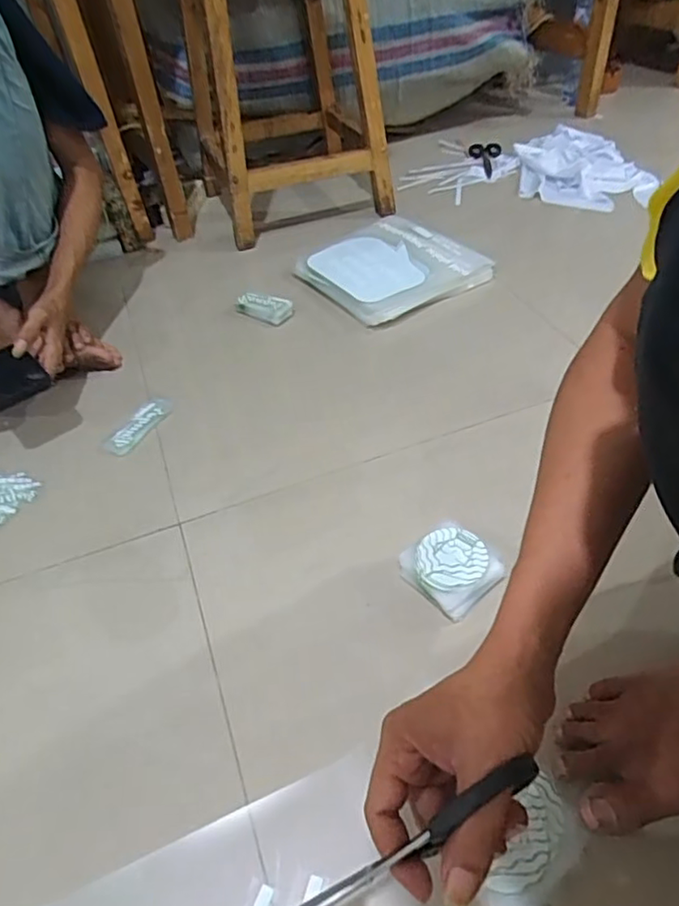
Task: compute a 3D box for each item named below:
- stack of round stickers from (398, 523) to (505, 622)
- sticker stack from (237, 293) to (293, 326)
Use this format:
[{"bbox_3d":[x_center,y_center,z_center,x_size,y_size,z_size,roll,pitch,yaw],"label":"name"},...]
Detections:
[{"bbox_3d":[0.113,0.118,0.608,0.081,0.030,0.084,-34,52,-25],"label":"stack of round stickers"},{"bbox_3d":[-0.124,-0.239,0.980,0.093,0.022,0.043,17,50,20],"label":"sticker stack"}]

